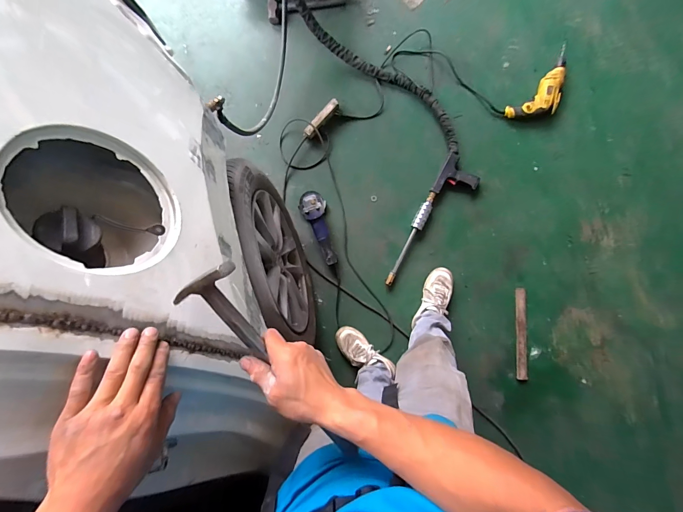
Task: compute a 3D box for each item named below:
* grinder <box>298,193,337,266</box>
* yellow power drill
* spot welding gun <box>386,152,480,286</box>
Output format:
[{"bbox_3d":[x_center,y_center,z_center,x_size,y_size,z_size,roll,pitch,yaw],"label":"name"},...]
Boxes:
[{"bbox_3d":[-0.080,-0.109,1.210,0.099,0.096,0.293,-21,85,1],"label":"grinder"},{"bbox_3d":[0.798,-0.647,1.231,0.148,0.060,0.374,43,89,5],"label":"yellow power drill"},{"bbox_3d":[0.340,-0.119,1.209,0.143,0.052,0.544,29,85,4],"label":"spot welding gun"}]

